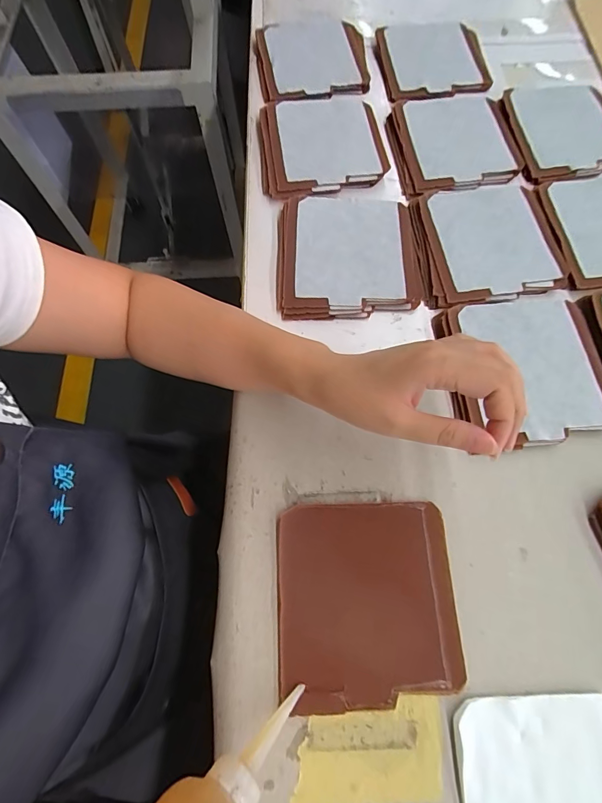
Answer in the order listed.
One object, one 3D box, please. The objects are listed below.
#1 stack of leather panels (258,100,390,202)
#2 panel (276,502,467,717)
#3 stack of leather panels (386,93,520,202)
[{"bbox_3d":[0.024,-0.295,0.434,0.141,0.022,0.148,-5,70,-1],"label":"stack of leather panels"},{"bbox_3d":[0.048,0.145,0.281,0.128,0.009,0.135,-1,71,1],"label":"panel"},{"bbox_3d":[0.175,-0.309,0.448,0.136,0.009,0.160,-8,70,-2],"label":"stack of leather panels"}]

